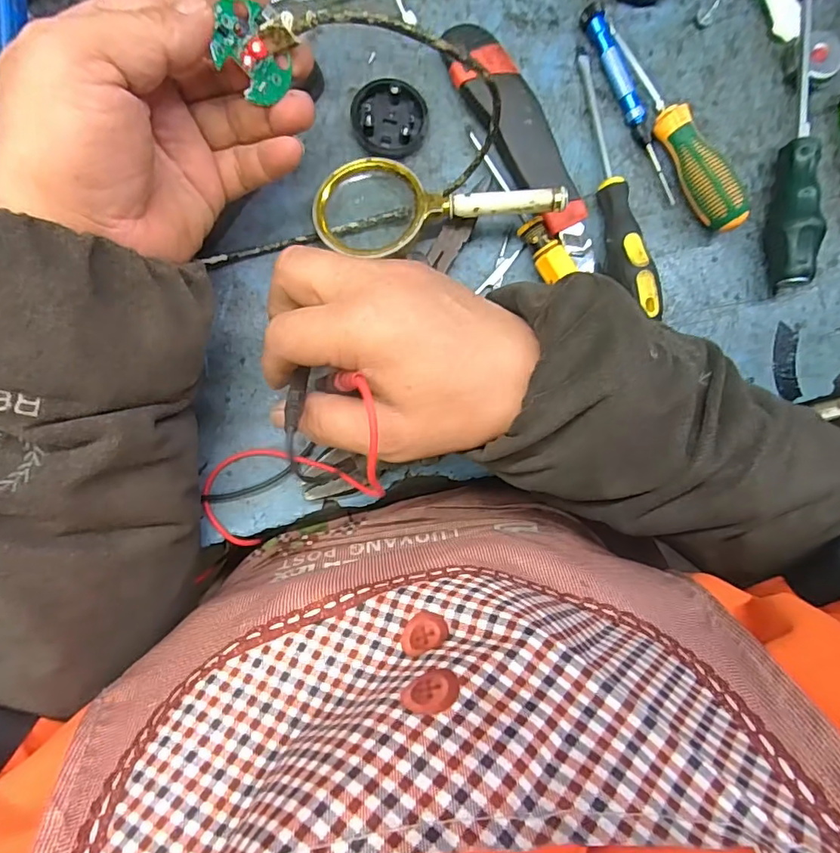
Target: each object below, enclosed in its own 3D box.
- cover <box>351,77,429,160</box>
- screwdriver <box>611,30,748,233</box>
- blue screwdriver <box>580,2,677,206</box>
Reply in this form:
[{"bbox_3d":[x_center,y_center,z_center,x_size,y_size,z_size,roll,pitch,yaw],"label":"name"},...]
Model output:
[{"bbox_3d":[-0.019,-0.195,0.330,0.047,0.015,0.042,1,87,-11],"label":"cover"},{"bbox_3d":[0.171,-0.197,0.344,0.024,0.028,0.147,-29,93,-10],"label":"screwdriver"},{"bbox_3d":[0.143,-0.217,0.349,0.015,0.013,0.137,-25,92,-11],"label":"blue screwdriver"}]

